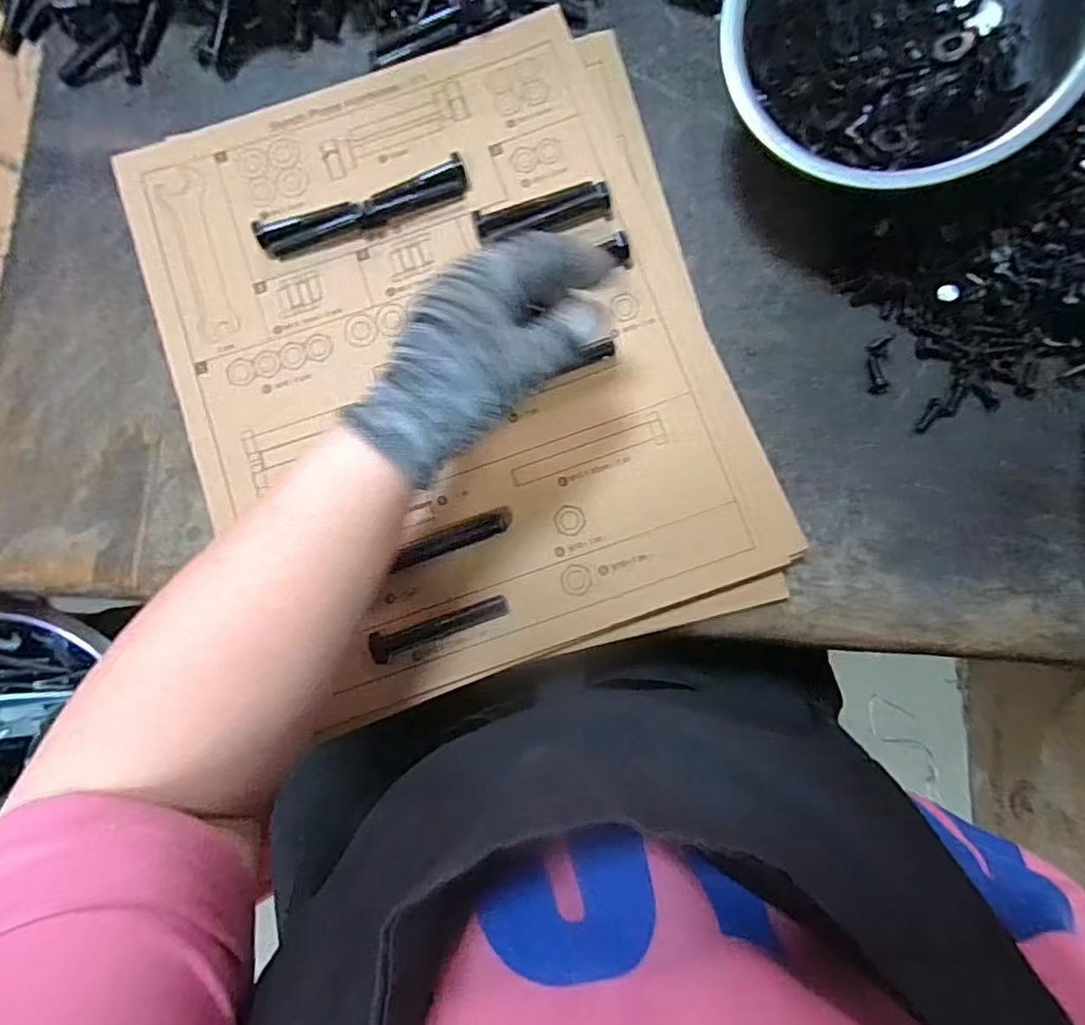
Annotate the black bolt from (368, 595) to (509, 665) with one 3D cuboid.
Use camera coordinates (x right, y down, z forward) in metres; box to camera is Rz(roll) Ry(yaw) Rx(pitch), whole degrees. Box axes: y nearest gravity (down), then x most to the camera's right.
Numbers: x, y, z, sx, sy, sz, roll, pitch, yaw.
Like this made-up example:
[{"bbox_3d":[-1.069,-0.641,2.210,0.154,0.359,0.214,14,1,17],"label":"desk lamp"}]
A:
[{"bbox_3d":[-0.056,0.063,0.330,0.075,0.015,0.016,-17,81,0],"label":"black bolt"}]

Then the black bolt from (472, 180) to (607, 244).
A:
[{"bbox_3d":[0.001,-0.179,0.361,0.080,0.015,0.018,-16,81,0],"label":"black bolt"}]

